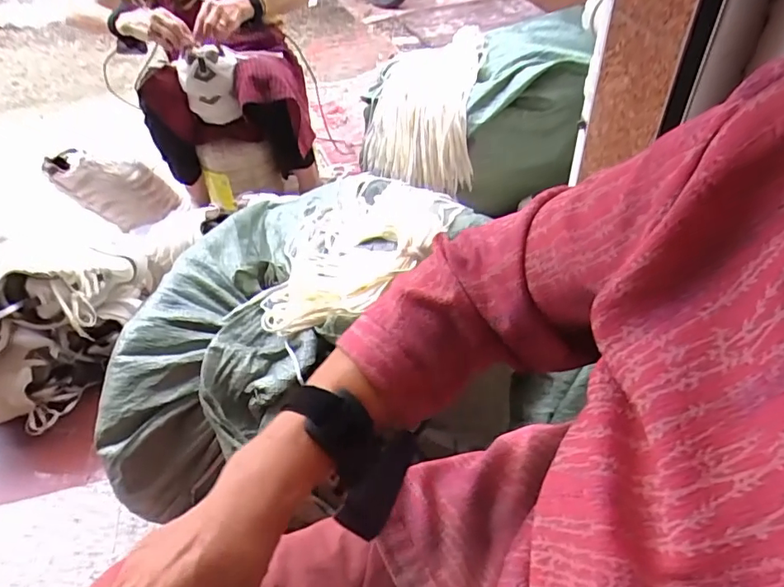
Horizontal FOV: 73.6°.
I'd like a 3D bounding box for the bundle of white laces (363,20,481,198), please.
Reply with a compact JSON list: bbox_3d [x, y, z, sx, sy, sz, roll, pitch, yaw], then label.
[{"bbox_3d":[0.098,-0.539,1.491,0.296,0.204,0.660,4,47,10],"label":"bundle of white laces"}]

